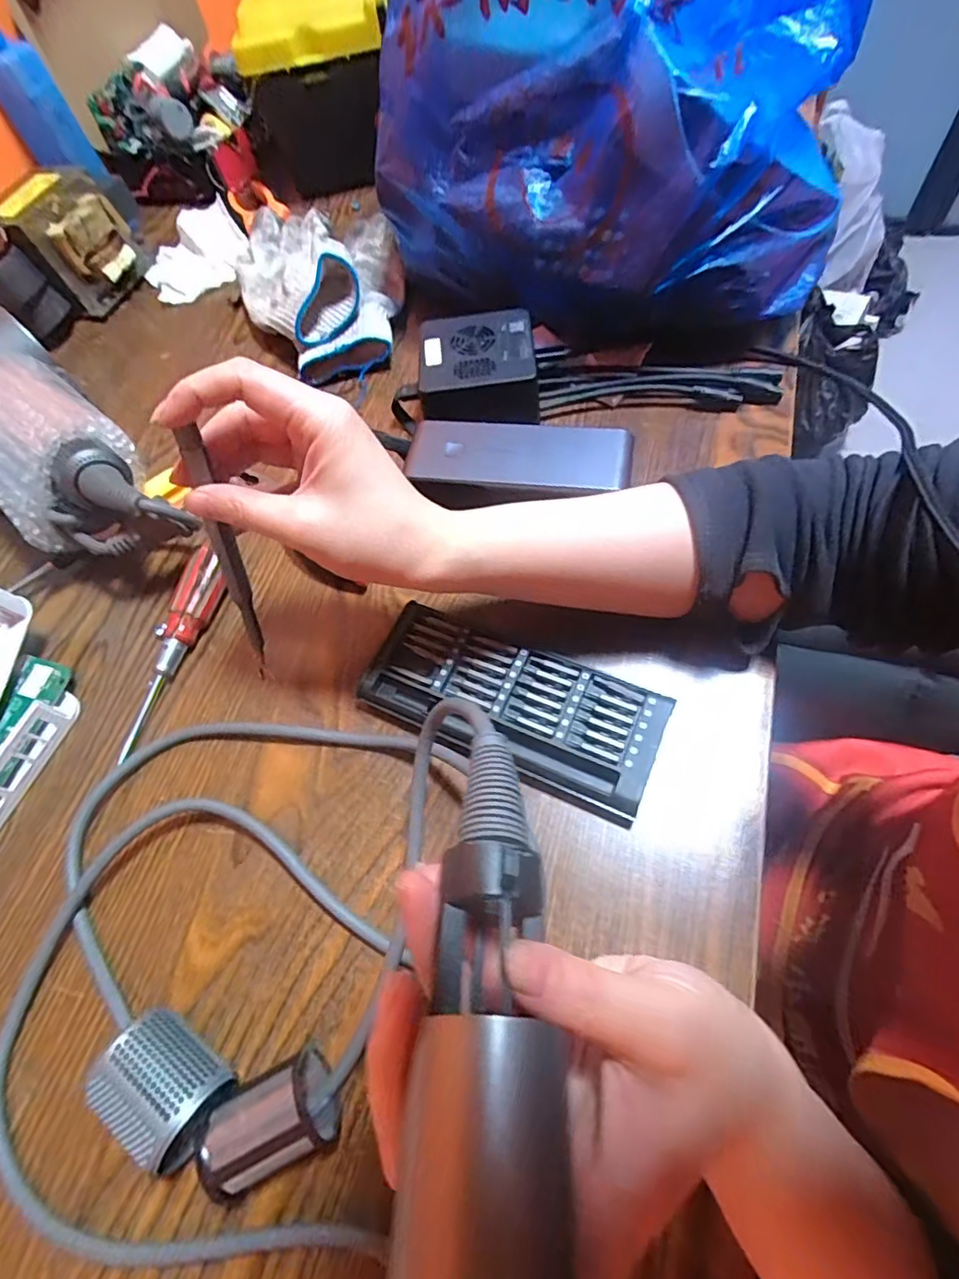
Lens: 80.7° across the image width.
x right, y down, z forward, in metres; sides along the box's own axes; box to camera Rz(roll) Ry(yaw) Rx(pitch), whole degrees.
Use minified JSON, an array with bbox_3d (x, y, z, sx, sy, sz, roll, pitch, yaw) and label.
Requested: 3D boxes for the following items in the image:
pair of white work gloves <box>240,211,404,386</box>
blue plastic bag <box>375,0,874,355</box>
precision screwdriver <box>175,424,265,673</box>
[{"bbox_3d":[-0.134,-0.302,0.466,0.139,0.047,0.203,-11,61,0],"label":"pair of white work gloves"},{"bbox_3d":[0.098,-0.344,0.362,0.274,0.215,0.223,27,69,20],"label":"blue plastic bag"},{"bbox_3d":[-0.122,-0.032,0.279,0.008,0.145,0.009,9,43,6],"label":"precision screwdriver"}]

